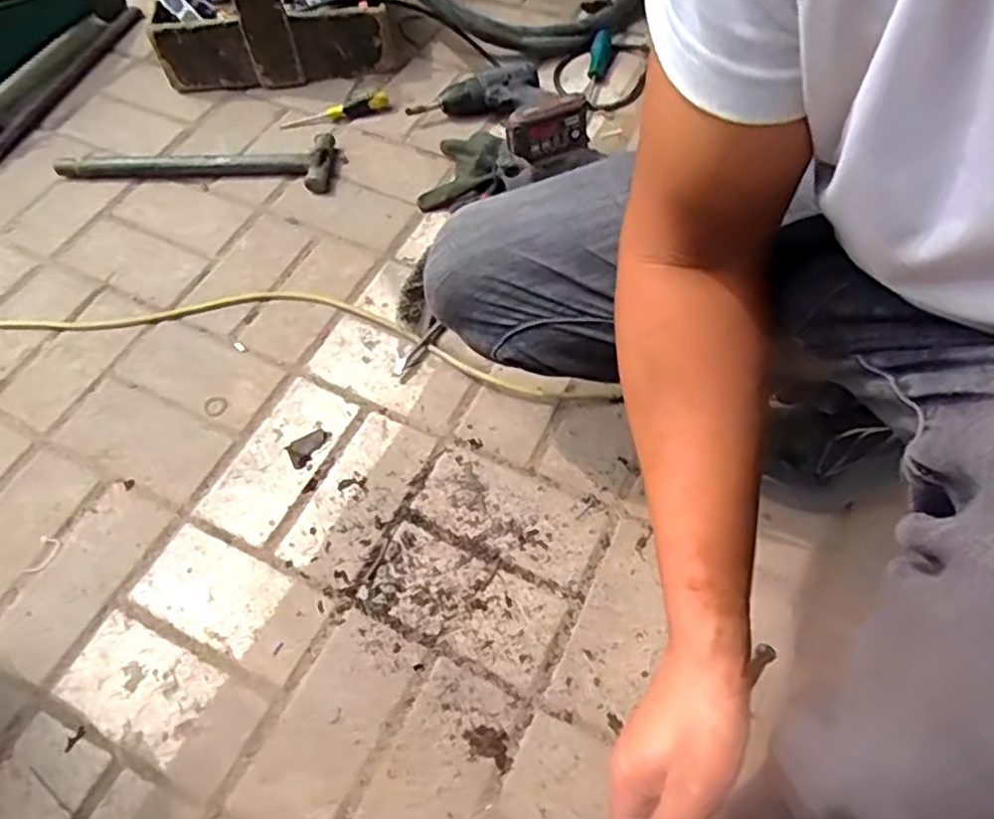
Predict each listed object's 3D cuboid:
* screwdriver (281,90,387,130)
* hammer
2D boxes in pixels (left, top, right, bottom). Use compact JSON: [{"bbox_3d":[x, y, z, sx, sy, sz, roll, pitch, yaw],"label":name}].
[{"bbox_3d":[-0.243,-0.447,1.022,0.161,0.022,0.025,-15,60,-6],"label":"screwdriver"},{"bbox_3d":[-0.433,-0.352,0.969,0.399,0.031,0.098,0,60,2],"label":"hammer"}]

